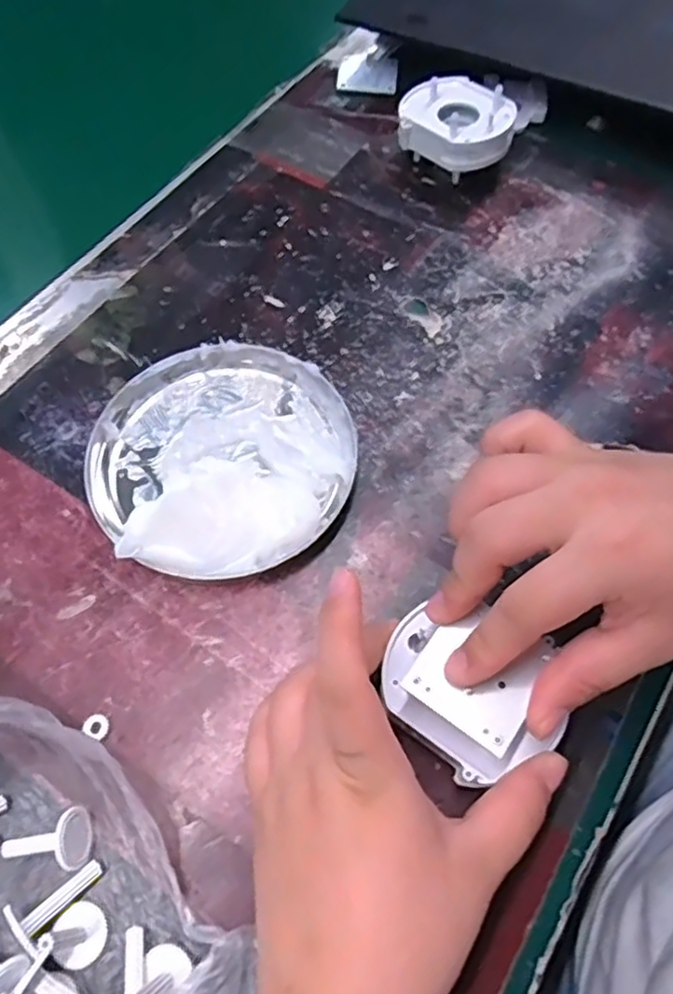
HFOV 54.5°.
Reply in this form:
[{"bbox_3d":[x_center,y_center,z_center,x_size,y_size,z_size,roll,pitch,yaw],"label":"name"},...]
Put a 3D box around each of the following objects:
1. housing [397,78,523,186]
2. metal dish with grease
[{"bbox_3d":[0.075,-0.232,0.416,0.071,0.037,0.060,35,68,17],"label":"housing"},{"bbox_3d":[-0.057,-0.024,0.317,0.129,0.027,0.124,-1,63,1],"label":"metal dish with grease"}]

